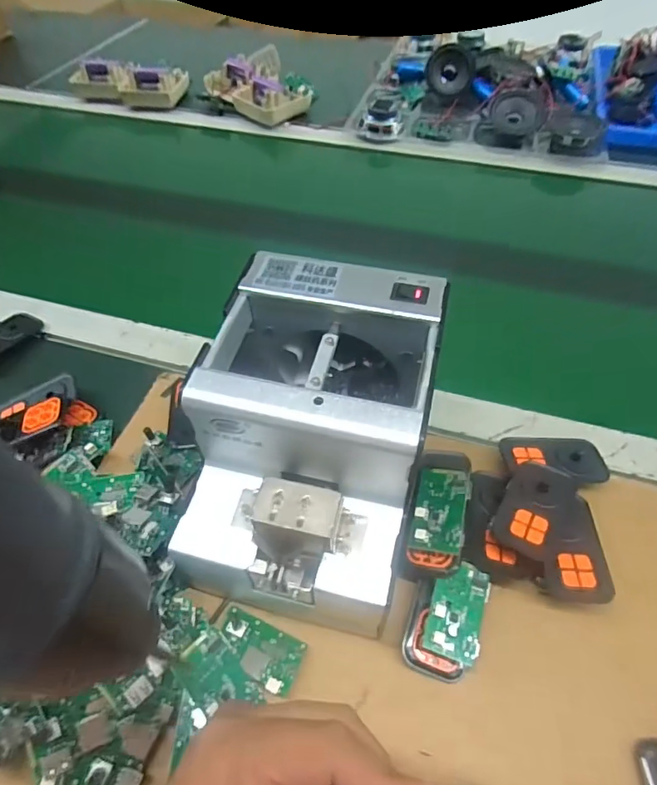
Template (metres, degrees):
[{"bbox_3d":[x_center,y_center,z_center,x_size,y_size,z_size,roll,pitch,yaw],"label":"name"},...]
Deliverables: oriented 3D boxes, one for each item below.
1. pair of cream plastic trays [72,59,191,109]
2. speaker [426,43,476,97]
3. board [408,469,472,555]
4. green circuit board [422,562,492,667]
[{"bbox_3d":[-0.327,-0.505,0.821,0.189,0.044,0.090,11,53,12],"label":"pair of cream plastic trays"},{"bbox_3d":[0.190,-0.501,0.785,0.070,0.067,0.028,9,26,10],"label":"speaker"},{"bbox_3d":[0.072,0.075,0.321,0.034,0.008,0.056,3,51,23],"label":"board"},{"bbox_3d":[0.078,0.130,0.301,0.033,0.008,0.054,21,61,3],"label":"green circuit board"}]

